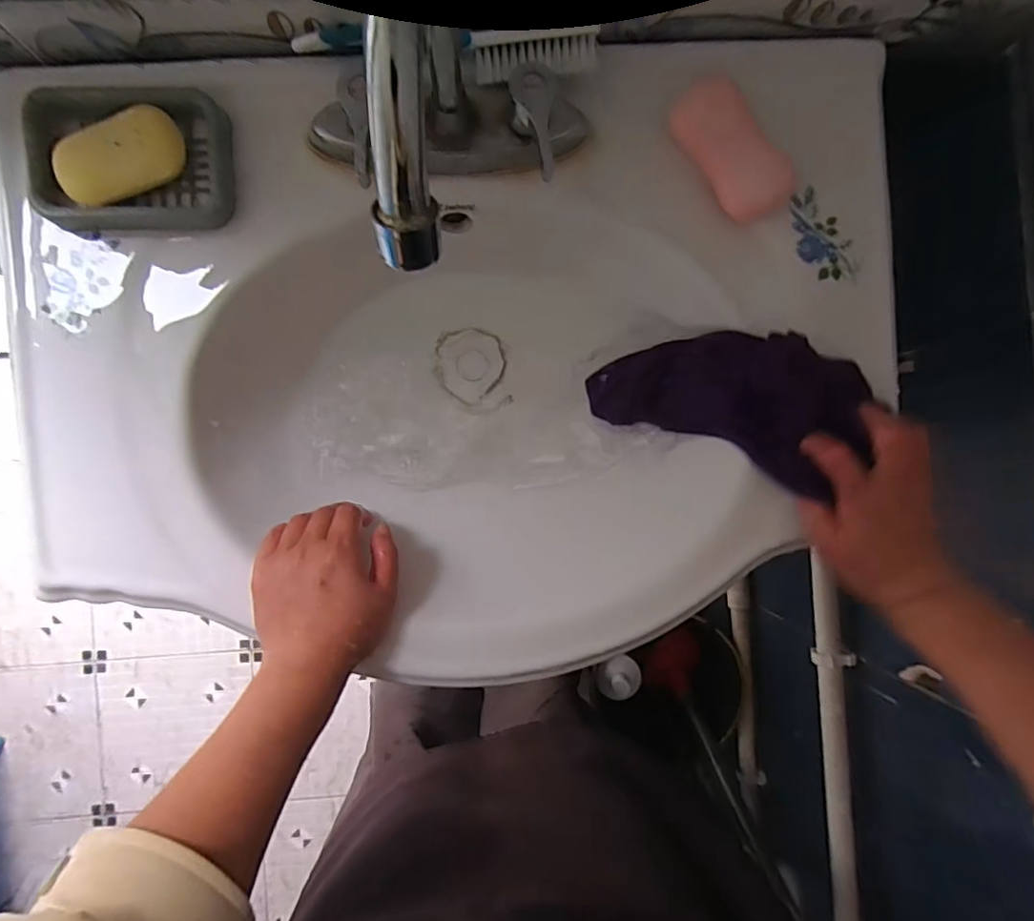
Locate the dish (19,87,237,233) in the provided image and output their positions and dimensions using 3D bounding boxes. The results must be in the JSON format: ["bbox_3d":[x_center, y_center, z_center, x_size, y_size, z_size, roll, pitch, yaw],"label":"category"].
[{"bbox_3d":[-0.240,-0.189,0.356,0.112,0.025,0.079,-1,89,-3],"label":"dish"}]

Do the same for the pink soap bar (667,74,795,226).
[{"bbox_3d":[0.146,-0.209,0.385,0.049,0.033,0.091,-38,91,-3],"label":"pink soap bar"}]

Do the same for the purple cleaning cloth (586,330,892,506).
[{"bbox_3d":[0.142,-0.047,0.400,0.182,0.042,0.089,20,88,30],"label":"purple cleaning cloth"}]

